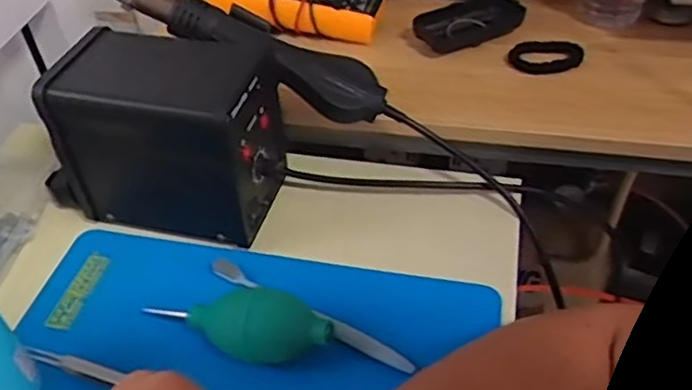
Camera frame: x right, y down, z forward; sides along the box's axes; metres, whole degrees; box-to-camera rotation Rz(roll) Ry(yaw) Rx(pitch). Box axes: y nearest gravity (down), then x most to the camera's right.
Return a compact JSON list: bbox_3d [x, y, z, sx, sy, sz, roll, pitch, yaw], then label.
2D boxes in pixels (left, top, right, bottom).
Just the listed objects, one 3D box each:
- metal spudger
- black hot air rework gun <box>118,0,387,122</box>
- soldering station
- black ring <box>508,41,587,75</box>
[{"bbox_3d":[-0.029,0.084,0.484,0.177,0.010,0.014,23,49,25],"label":"metal spudger"},{"bbox_3d":[-0.085,-0.128,0.550,0.251,0.034,0.044,24,46,-2],"label":"black hot air rework gun"},{"bbox_3d":[-0.137,-0.055,0.544,0.155,0.133,0.120,8,45,12],"label":"soldering station"},{"bbox_3d":[0.199,-0.135,0.652,0.073,0.011,0.045,-1,43,3],"label":"black ring"}]

